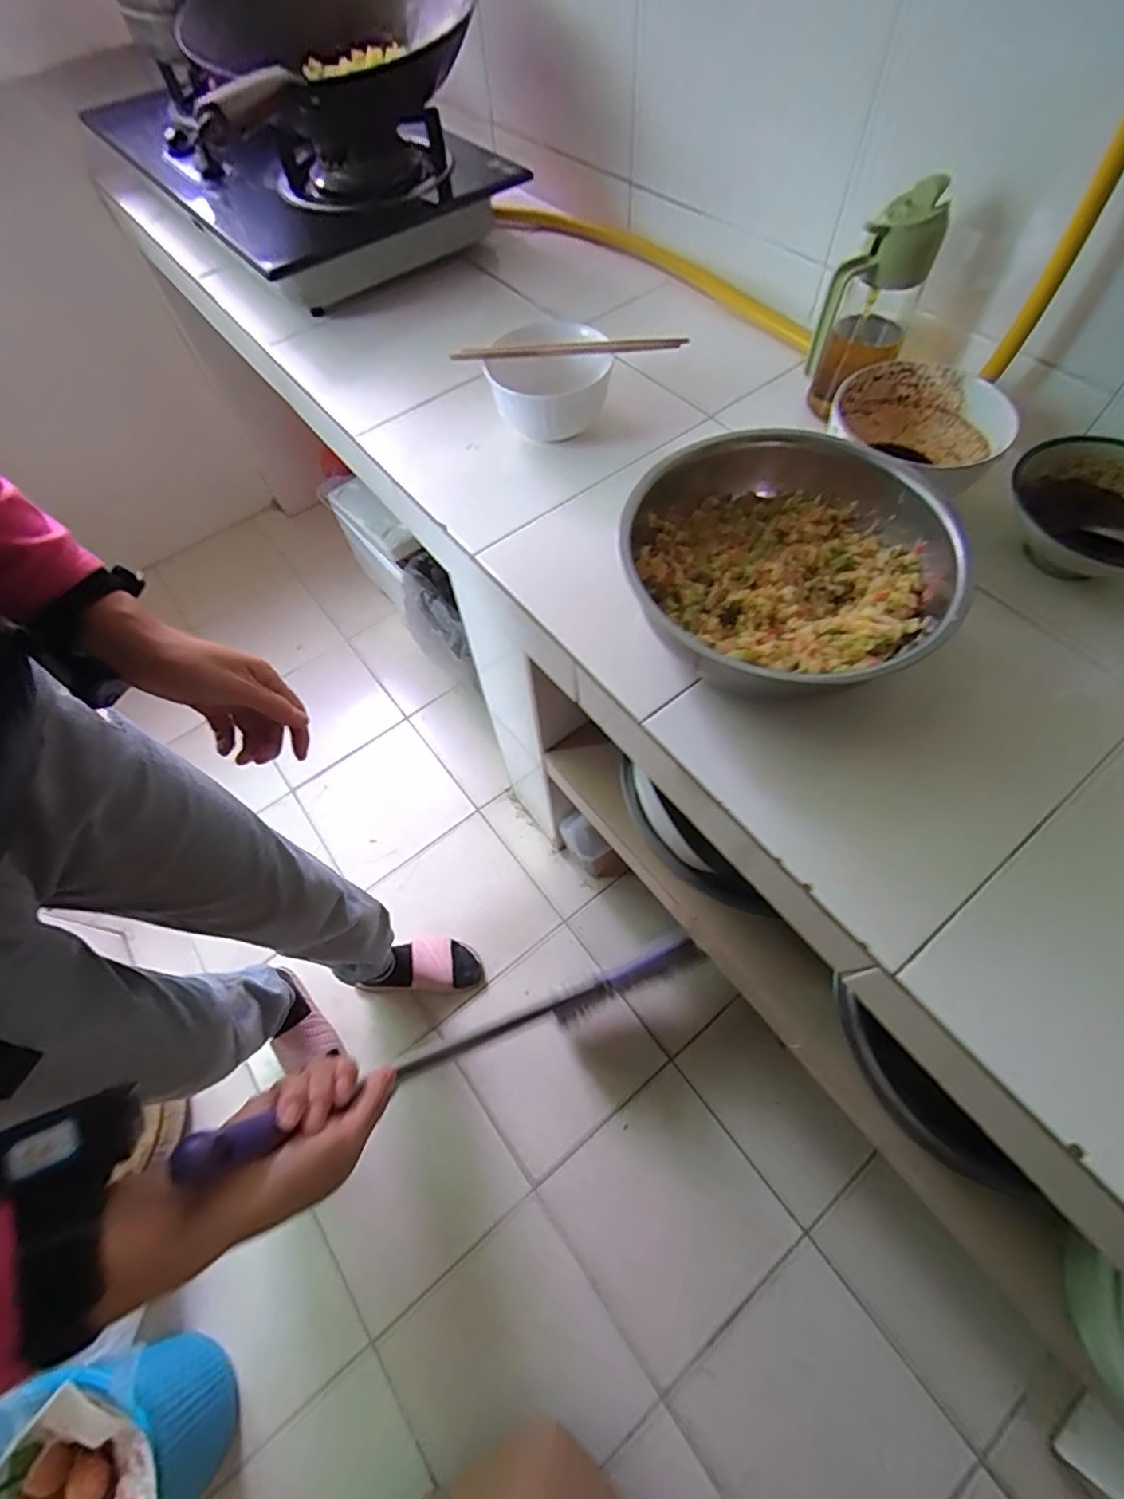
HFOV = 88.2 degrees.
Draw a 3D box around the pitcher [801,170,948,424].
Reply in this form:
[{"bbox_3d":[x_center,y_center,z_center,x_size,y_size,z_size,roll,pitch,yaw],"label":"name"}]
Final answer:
[{"bbox_3d":[0.301,-0.428,0.578,0.080,0.197,0.079,19,65,13],"label":"pitcher"}]

